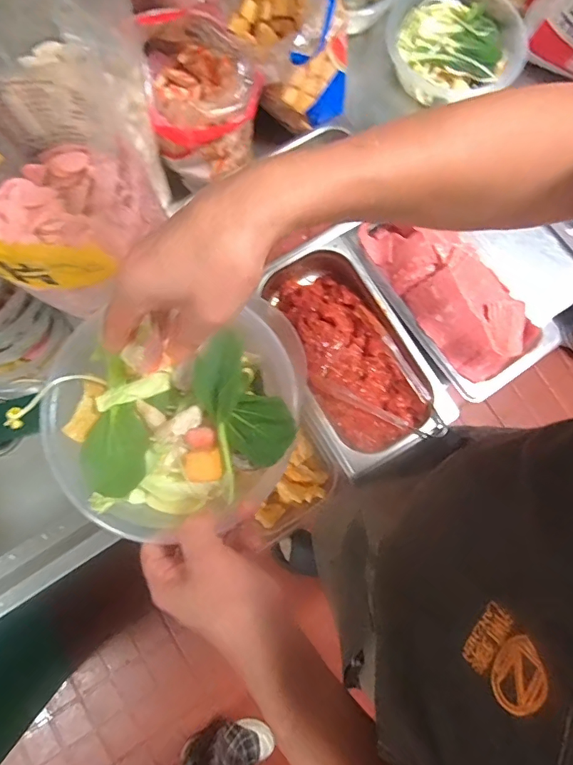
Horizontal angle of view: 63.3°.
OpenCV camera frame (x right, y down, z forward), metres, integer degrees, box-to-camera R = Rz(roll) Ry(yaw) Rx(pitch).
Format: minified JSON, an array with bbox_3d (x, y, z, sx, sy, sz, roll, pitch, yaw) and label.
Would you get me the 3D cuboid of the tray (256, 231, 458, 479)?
[{"bbox_3d":[0.087,-0.045,0.683,0.171,0.074,0.321,-28,81,-6],"label":"tray"}]

